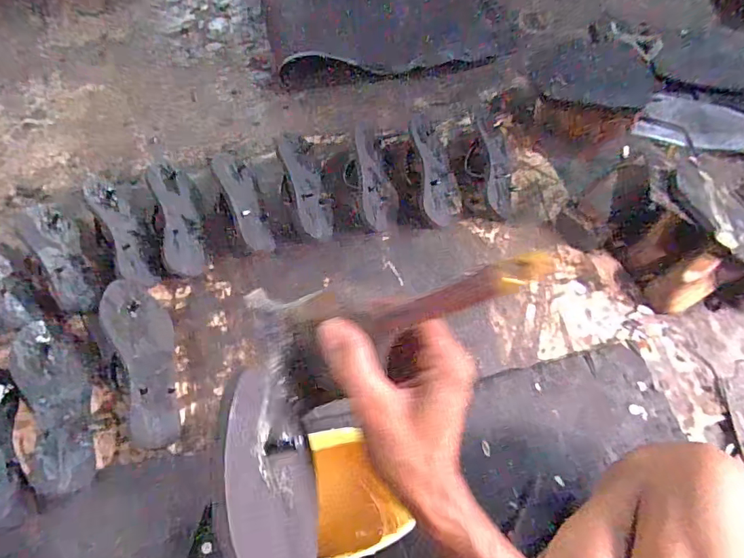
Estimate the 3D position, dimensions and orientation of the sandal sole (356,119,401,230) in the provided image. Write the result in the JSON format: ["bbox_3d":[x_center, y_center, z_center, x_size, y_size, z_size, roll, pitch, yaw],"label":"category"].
[{"bbox_3d":[0.006,-0.180,0.797,0.060,0.026,0.199,-10,77,-5],"label":"sandal sole"}]

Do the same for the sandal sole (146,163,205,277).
[{"bbox_3d":[-0.331,-0.109,0.786,0.064,0.031,0.241,-20,64,-10],"label":"sandal sole"}]

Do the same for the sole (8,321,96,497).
[{"bbox_3d":[-0.426,0.161,0.625,0.079,0.020,0.249,-11,58,-40],"label":"sole"}]

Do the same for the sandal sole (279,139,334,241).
[{"bbox_3d":[-0.106,-0.154,0.790,0.061,0.030,0.195,-16,63,-8],"label":"sandal sole"}]

